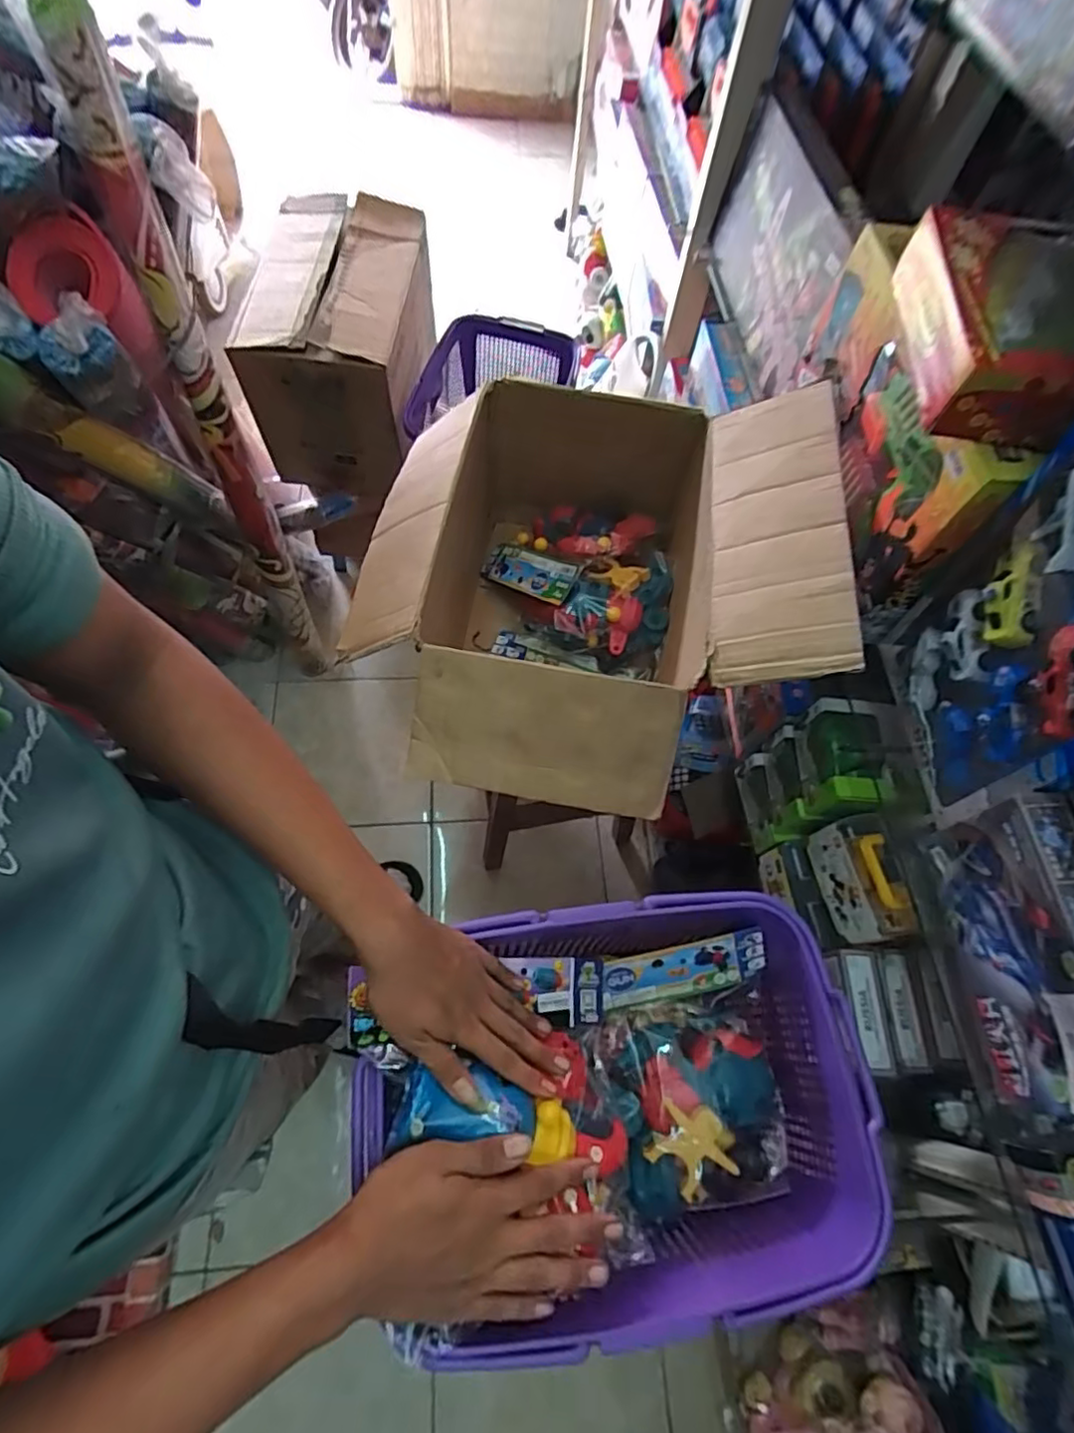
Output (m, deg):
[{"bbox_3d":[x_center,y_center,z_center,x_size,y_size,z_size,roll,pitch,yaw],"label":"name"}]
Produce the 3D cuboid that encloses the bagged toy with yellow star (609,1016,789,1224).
[{"bbox_3d":[0.152,0.374,0.583,0.148,0.064,0.159,-2,65,-4],"label":"bagged toy with yellow star"}]

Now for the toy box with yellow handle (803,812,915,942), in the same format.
[{"bbox_3d":[0.392,0.197,0.749,0.063,0.077,0.138,-6,65,-7],"label":"toy box with yellow handle"}]

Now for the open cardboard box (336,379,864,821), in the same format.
[{"bbox_3d":[0.051,-0.146,0.762,0.501,0.315,0.519,13,64,3],"label":"open cardboard box"}]

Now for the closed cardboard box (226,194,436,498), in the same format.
[{"bbox_3d":[-0.391,-0.772,1.310,0.289,0.318,0.485,4,64,-2],"label":"closed cardboard box"}]

